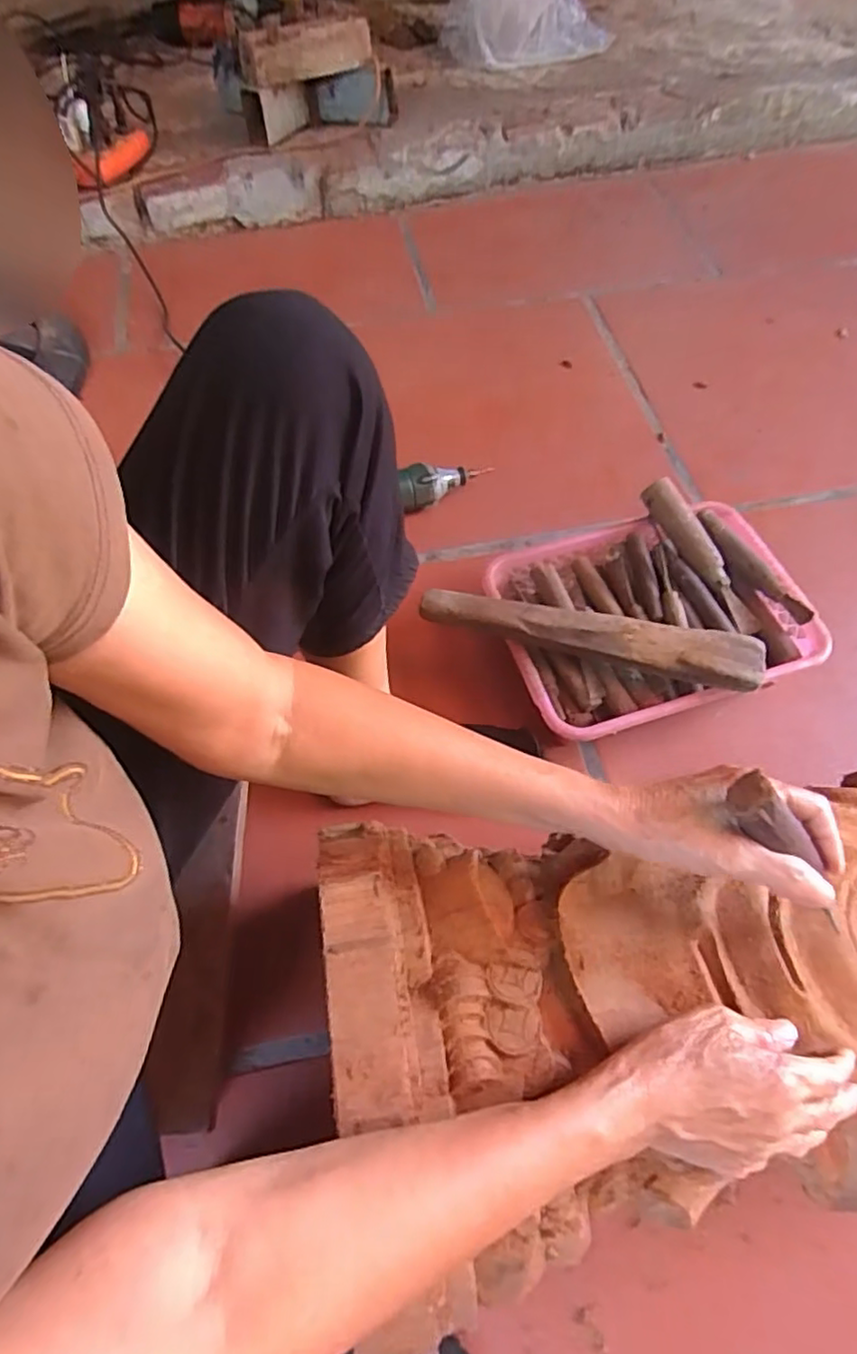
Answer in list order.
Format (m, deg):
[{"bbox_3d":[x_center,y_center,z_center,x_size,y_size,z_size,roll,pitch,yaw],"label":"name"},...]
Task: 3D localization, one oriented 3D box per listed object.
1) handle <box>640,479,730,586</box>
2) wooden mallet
[{"bbox_3d":[0.291,-0.160,0.721,0.030,0.026,0.135,-31,82,-15],"label":"handle"},{"bbox_3d":[0.158,-0.041,0.640,0.330,0.031,0.046,11,62,7],"label":"wooden mallet"}]

